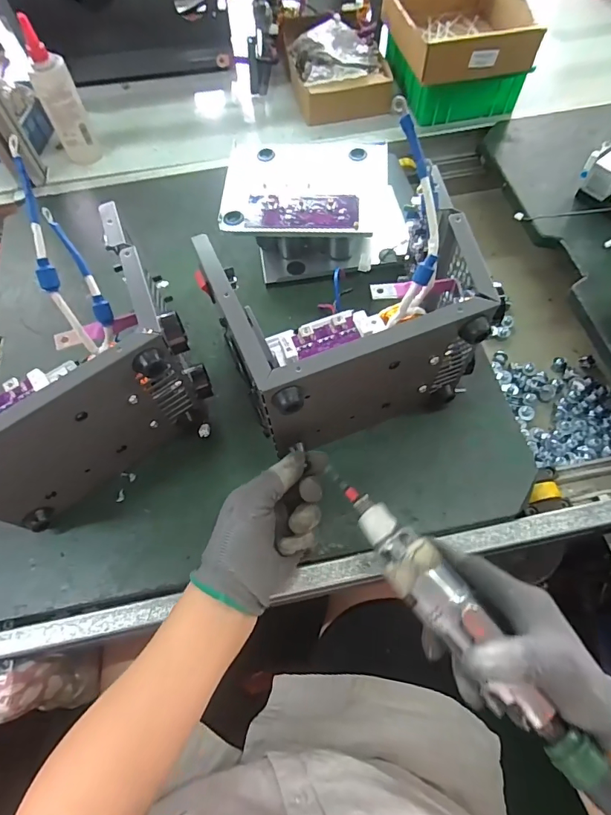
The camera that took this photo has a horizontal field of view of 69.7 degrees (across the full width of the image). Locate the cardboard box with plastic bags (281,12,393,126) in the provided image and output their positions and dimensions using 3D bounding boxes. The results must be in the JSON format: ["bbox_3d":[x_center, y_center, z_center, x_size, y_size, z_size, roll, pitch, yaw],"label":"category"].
[{"bbox_3d":[0.048,-0.586,0.739,0.158,0.065,0.219,-7,64,-2],"label":"cardboard box with plastic bags"}]

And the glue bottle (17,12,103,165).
[{"bbox_3d":[-0.350,-0.438,0.628,0.056,0.162,0.046,-26,66,-11],"label":"glue bottle"}]

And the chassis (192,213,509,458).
[{"bbox_3d":[0.039,-0.074,0.429,0.217,0.142,0.167,-18,67,-6],"label":"chassis"}]

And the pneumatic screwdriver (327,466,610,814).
[{"bbox_3d":[0.114,0.155,0.303,0.038,0.029,0.285,-36,68,-13],"label":"pneumatic screwdriver"}]

